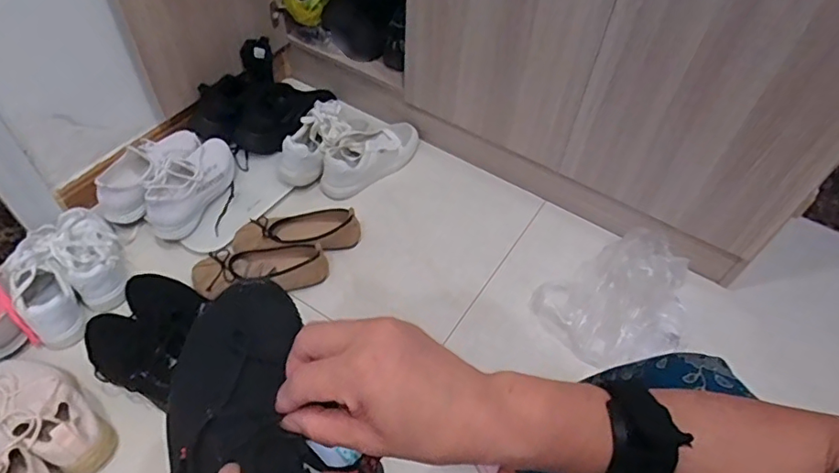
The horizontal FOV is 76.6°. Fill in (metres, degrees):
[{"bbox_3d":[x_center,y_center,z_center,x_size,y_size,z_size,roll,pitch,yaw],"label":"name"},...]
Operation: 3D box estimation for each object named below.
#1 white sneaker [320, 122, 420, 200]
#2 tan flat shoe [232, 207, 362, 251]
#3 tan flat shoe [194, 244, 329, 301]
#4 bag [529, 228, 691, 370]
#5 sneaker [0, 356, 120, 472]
[{"bbox_3d":[-0.097,-0.178,1.163,0.102,0.083,0.261,36,57,24],"label":"white sneaker"},{"bbox_3d":[-0.233,-0.006,1.019,0.235,0.049,0.089,-3,50,-5],"label":"tan flat shoe"},{"bbox_3d":[-0.290,0.066,0.977,0.236,0.058,0.093,-9,51,-11],"label":"tan flat shoe"},{"bbox_3d":[0.368,0.108,0.956,0.285,0.117,0.207,-18,53,-17],"label":"bag"},{"bbox_3d":[-0.554,0.256,0.787,0.227,0.091,0.109,24,53,16],"label":"sneaker"}]

